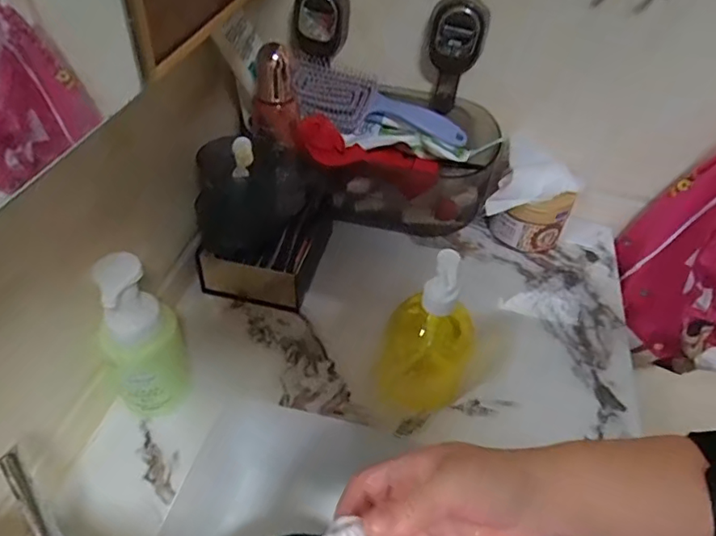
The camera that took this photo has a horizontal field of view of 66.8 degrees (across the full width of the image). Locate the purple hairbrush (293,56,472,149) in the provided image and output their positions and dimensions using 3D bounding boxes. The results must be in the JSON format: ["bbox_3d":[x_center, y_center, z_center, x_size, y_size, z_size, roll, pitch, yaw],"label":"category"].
[{"bbox_3d":[0.022,-0.198,0.664,0.220,0.053,0.066,16,45,11],"label":"purple hairbrush"}]

